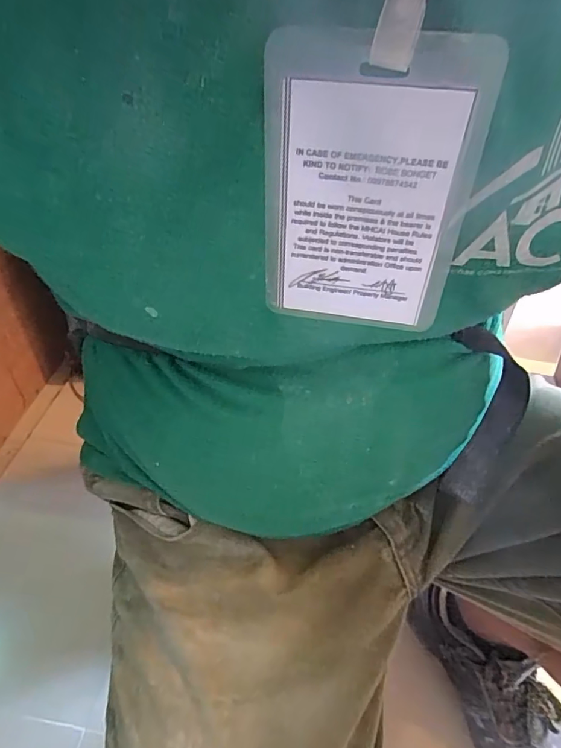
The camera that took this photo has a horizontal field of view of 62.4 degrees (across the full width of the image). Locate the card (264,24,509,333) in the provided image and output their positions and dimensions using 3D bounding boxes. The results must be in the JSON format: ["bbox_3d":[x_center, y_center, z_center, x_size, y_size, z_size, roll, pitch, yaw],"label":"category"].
[{"bbox_3d":[0.029,-0.061,0.165,0.071,0.097,0.009,11,46,5],"label":"card"}]

